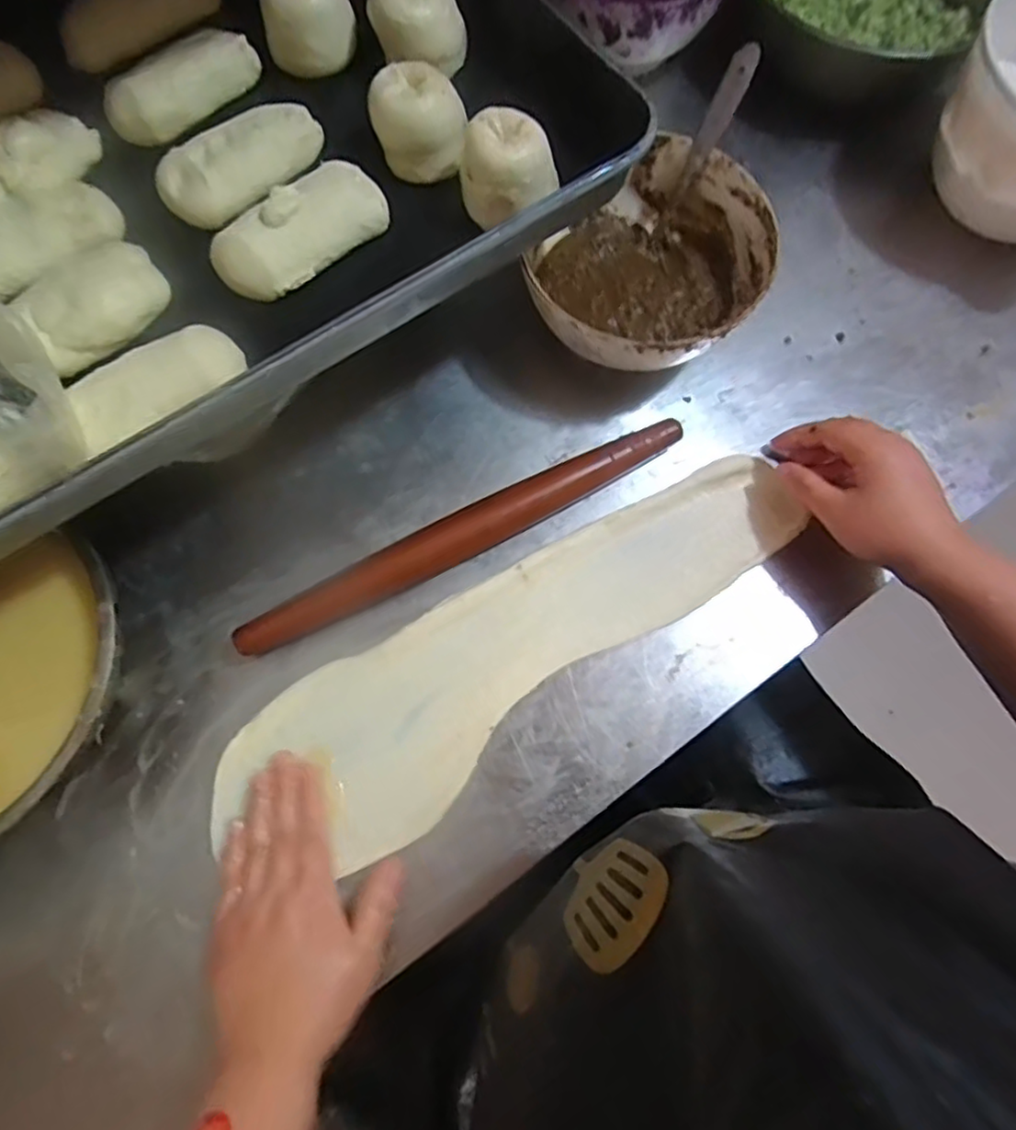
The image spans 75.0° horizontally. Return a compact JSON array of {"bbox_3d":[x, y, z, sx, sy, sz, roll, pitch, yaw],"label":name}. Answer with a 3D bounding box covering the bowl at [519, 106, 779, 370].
[{"bbox_3d":[0.103,-0.211,0.492,0.178,0.086,0.154,-39,76,-11],"label":"bowl"}]

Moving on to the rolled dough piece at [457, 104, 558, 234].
[{"bbox_3d":[0.001,-0.241,0.404,0.057,0.044,0.045,0,73,1],"label":"rolled dough piece"}]

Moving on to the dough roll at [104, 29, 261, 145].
[{"bbox_3d":[-0.214,-0.322,0.441,0.105,0.031,0.037,-42,77,-11],"label":"dough roll"}]

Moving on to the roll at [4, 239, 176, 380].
[{"bbox_3d":[-0.244,-0.156,0.391,0.080,0.027,0.049,-39,76,-11],"label":"roll"}]

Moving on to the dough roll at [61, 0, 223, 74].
[{"bbox_3d":[-0.264,-0.396,0.472,0.117,0.031,0.039,-39,76,-11],"label":"dough roll"}]

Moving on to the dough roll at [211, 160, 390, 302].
[{"bbox_3d":[-0.125,-0.205,0.405,0.108,0.027,0.045,-37,76,-10],"label":"dough roll"}]

